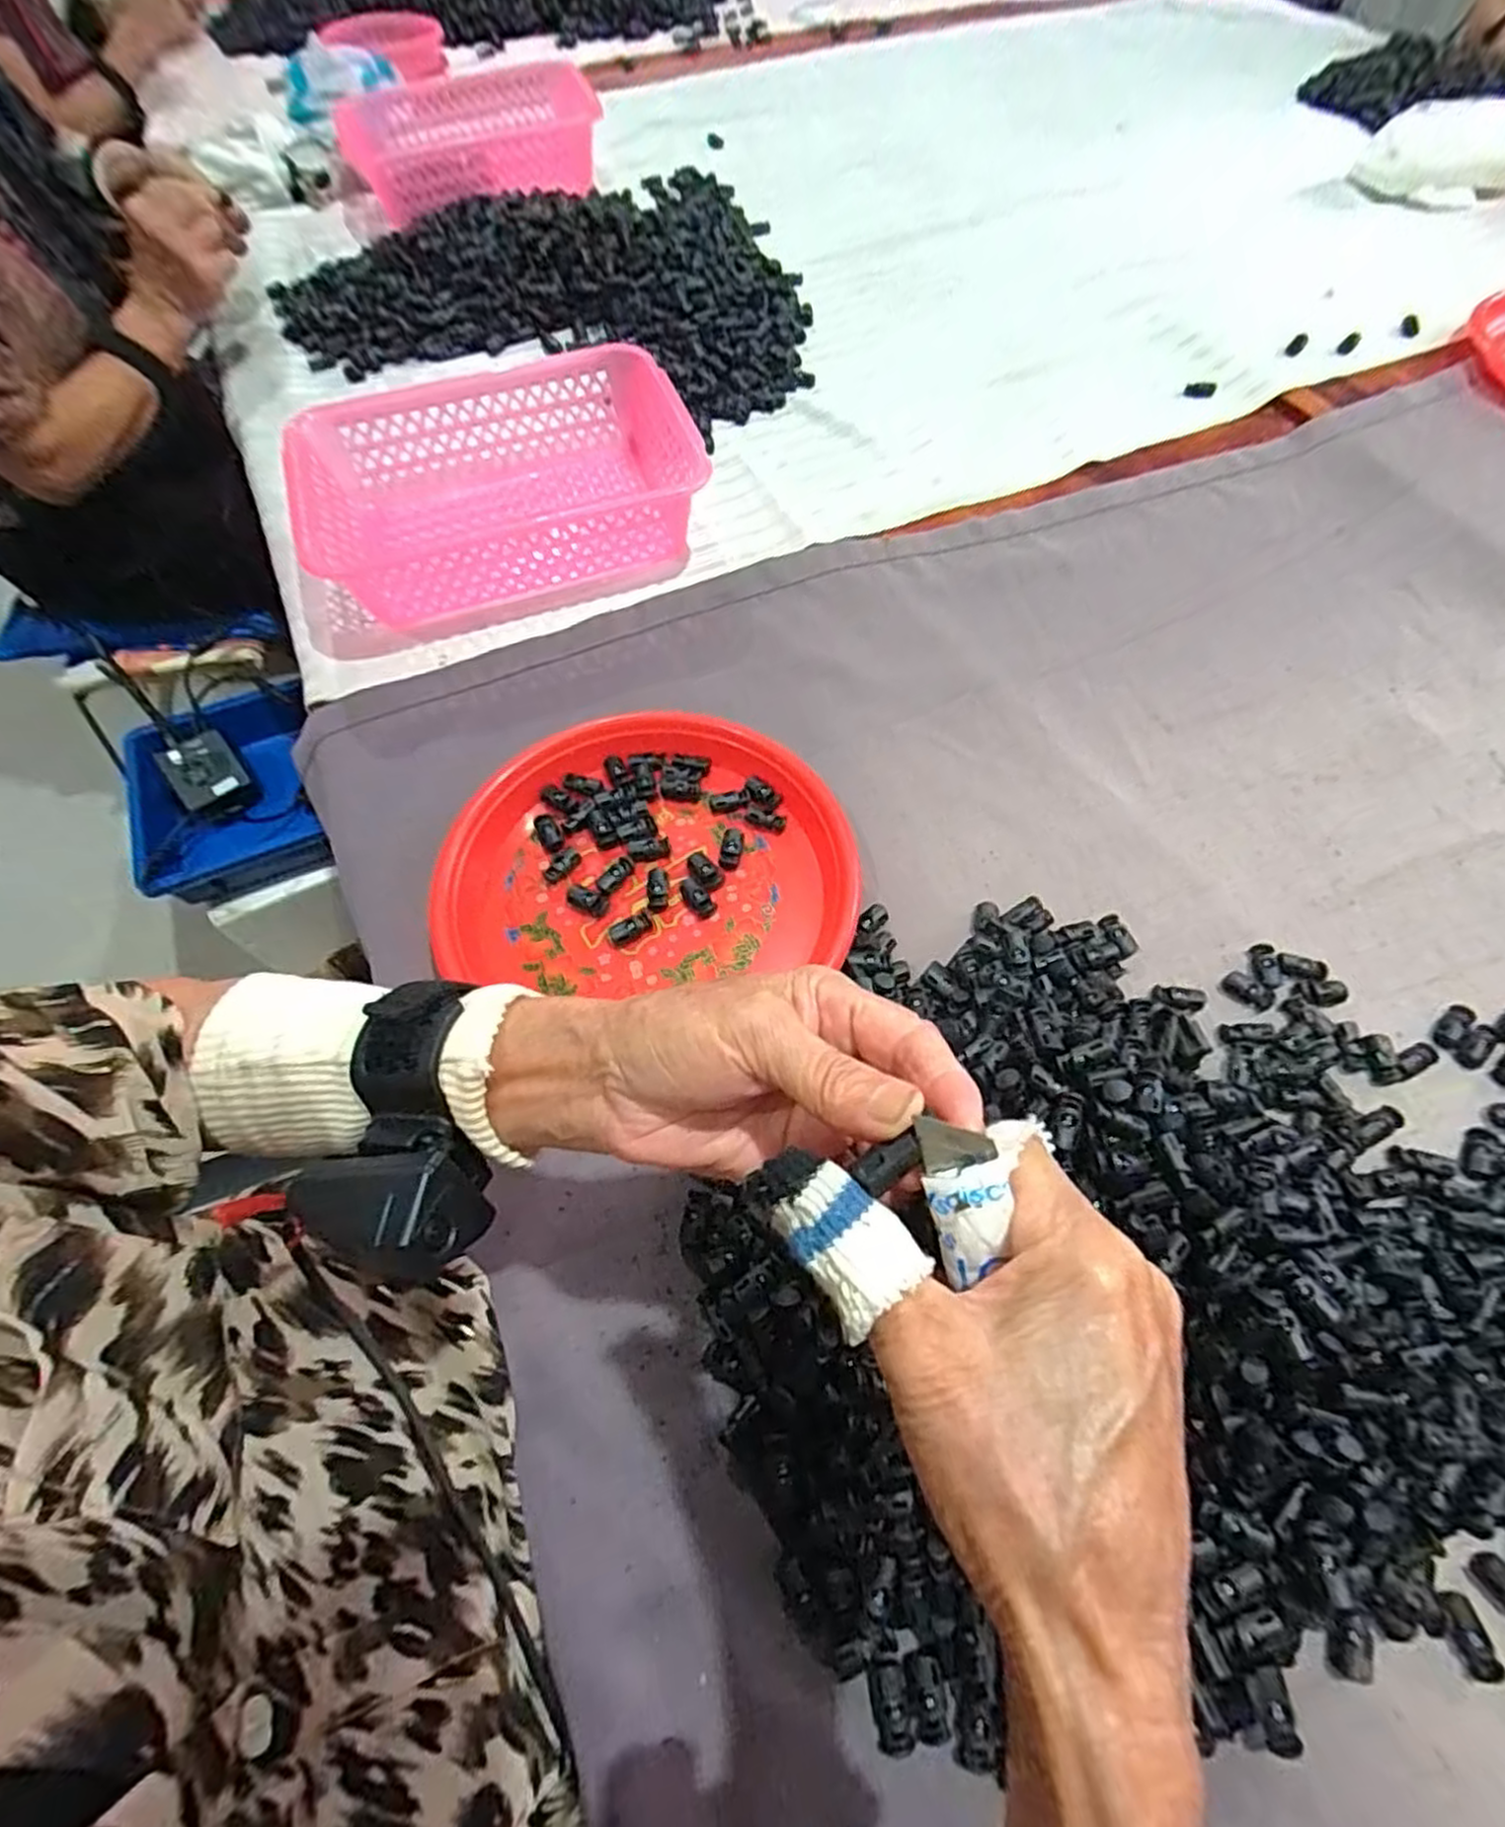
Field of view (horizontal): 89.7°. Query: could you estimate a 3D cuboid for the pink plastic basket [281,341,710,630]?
[{"bbox_3d":[-0.202,-0.354,0.632,0.310,0.077,0.225,-18,63,-7],"label":"pink plastic basket"}]

